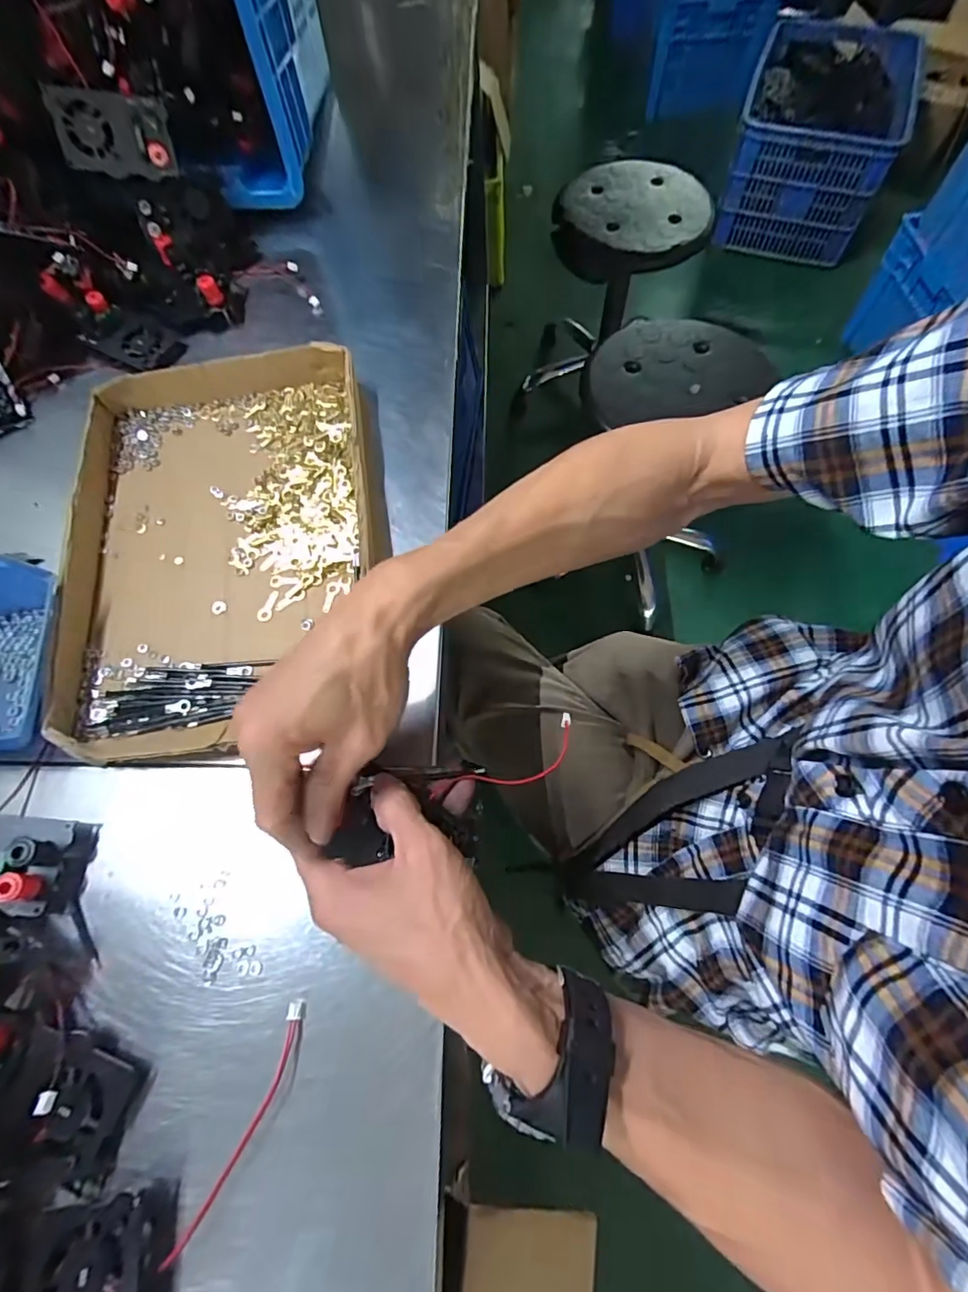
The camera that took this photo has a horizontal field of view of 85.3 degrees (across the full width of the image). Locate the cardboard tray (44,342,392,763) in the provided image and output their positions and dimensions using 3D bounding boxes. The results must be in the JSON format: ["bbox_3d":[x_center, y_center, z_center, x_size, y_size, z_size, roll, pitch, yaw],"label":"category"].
[{"bbox_3d":[-0.200,-0.091,0.407,0.232,0.035,0.335,-10,68,-2],"label":"cardboard tray"}]

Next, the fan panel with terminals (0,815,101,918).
[{"bbox_3d":[-0.302,0.128,0.321,0.098,0.037,0.053,8,68,6],"label":"fan panel with terminals"}]

